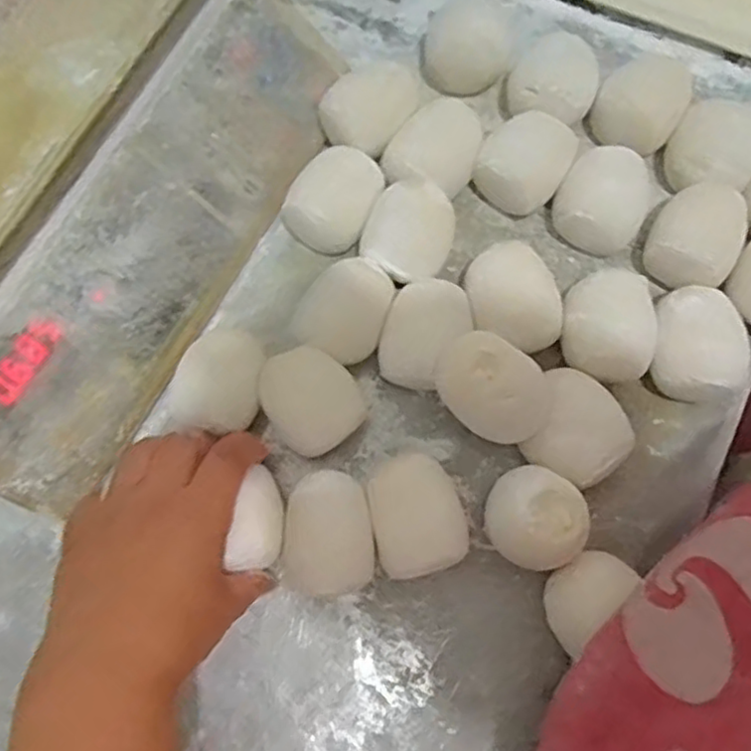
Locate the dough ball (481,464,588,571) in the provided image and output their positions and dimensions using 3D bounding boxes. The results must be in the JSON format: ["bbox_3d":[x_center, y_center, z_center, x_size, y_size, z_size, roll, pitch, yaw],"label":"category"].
[{"bbox_3d":[0.084,0.076,0.367,0.049,0.057,0.050,0,76,1],"label":"dough ball"}]

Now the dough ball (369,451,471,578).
[{"bbox_3d":[0.023,0.077,0.381,0.048,0.033,0.062,-11,77,-2],"label":"dough ball"}]

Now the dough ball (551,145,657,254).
[{"bbox_3d":[0.140,-0.107,0.420,0.052,0.045,0.056,0,76,1],"label":"dough ball"}]

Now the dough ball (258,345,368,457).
[{"bbox_3d":[-0.036,0.016,0.395,0.049,0.034,0.057,-34,78,-7],"label":"dough ball"}]

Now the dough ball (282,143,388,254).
[{"bbox_3d":[-0.020,-0.108,0.415,0.045,0.042,0.061,36,80,9],"label":"dough ball"}]

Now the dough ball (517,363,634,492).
[{"bbox_3d":[0.114,0.030,0.387,0.051,0.039,0.061,21,78,6],"label":"dough ball"}]

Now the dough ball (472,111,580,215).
[{"bbox_3d":[0.093,-0.131,0.423,0.050,0.046,0.052,0,76,1],"label":"dough ball"}]

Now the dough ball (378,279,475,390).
[{"bbox_3d":[0.027,-0.023,0.405,0.047,0.032,0.062,32,79,8],"label":"dough ball"}]

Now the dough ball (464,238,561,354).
[{"bbox_3d":[0.082,-0.043,0.406,0.065,0.035,0.056,41,80,10],"label":"dough ball"}]

